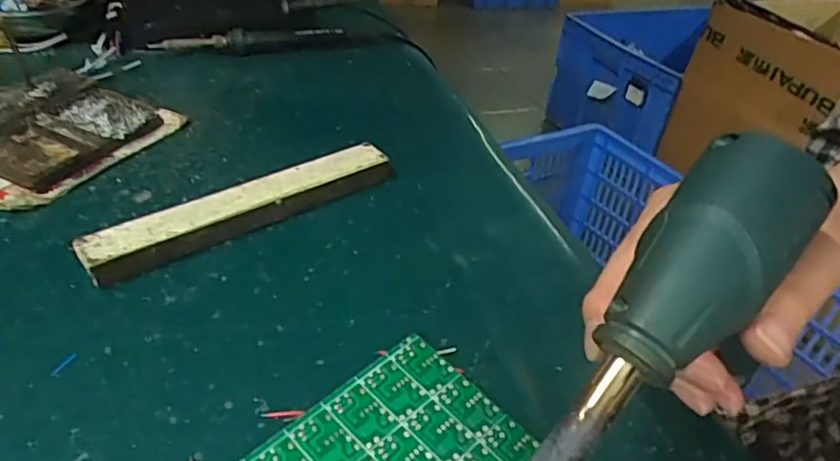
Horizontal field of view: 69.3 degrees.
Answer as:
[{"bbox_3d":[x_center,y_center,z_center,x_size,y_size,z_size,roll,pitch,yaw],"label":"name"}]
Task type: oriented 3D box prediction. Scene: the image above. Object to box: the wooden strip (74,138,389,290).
[{"bbox_3d":[-0.106,-0.015,0.384,0.197,0.021,0.028,-24,45,-32],"label":"wooden strip"}]

